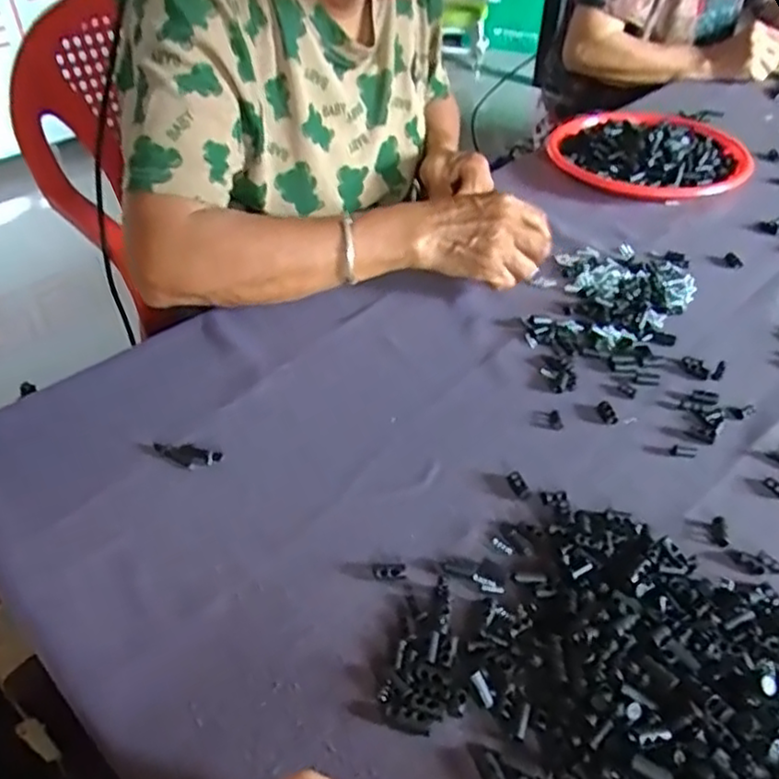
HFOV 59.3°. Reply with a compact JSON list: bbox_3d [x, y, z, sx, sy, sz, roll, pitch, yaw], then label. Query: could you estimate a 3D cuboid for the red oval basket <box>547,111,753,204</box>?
[{"bbox_3d":[0.314,-0.293,0.824,0.221,0.041,0.223,21,45,22],"label":"red oval basket"}]

